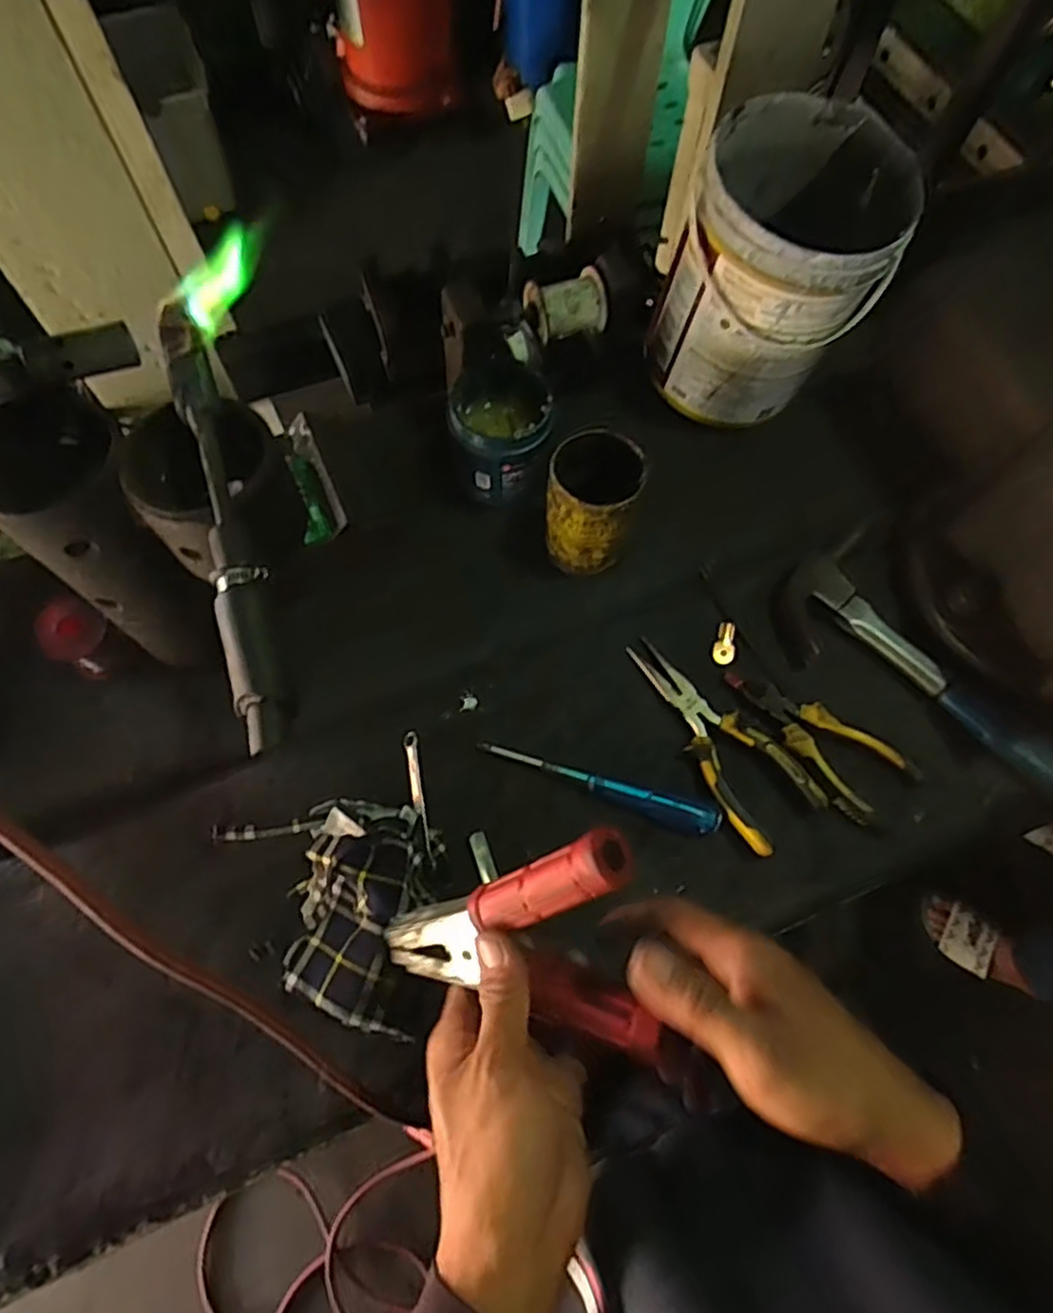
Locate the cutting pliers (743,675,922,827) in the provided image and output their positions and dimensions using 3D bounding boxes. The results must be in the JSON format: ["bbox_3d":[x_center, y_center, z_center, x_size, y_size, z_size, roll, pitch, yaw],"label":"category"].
[{"bbox_3d":[0.247,0.064,0.576,0.066,0.015,0.141,-34,73,-14],"label":"cutting pliers"}]

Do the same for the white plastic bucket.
[{"bbox_3d":[0.223,-0.337,0.635,0.165,0.209,0.175,0,68,-1],"label":"white plastic bucket"}]

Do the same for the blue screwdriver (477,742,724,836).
[{"bbox_3d":[0.057,0.103,0.560,0.195,0.017,0.024,19,69,6],"label":"blue screwdriver"}]

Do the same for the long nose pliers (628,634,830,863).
[{"bbox_3d":[0.152,0.062,0.575,0.071,0.017,0.193,-34,73,-13],"label":"long nose pliers"}]

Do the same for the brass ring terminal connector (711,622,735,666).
[{"bbox_3d":[0.176,-0.011,0.621,0.019,0.004,0.039,15,75,19],"label":"brass ring terminal connector"}]

